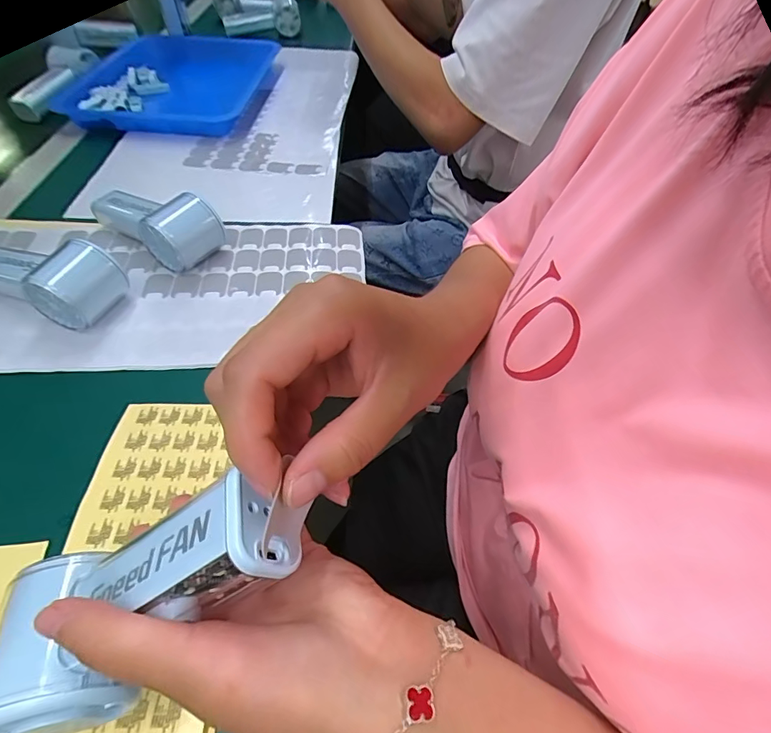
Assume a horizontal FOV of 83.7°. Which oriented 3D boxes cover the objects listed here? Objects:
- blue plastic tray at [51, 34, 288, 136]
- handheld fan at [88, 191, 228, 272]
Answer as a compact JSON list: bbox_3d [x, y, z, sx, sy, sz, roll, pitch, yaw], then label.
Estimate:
[{"bbox_3d":[-0.331,-0.478,0.702,0.287,0.036,0.351,5,52,1],"label":"blue plastic tray"},{"bbox_3d":[-0.239,-0.158,0.440,0.147,0.060,0.060,33,58,21],"label":"handheld fan"}]

